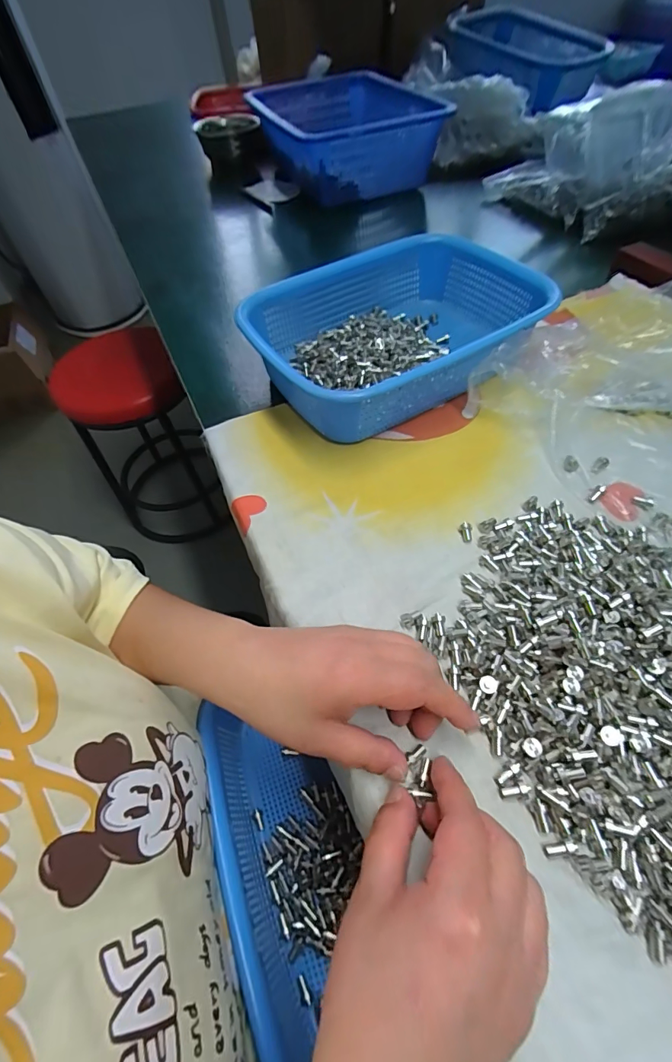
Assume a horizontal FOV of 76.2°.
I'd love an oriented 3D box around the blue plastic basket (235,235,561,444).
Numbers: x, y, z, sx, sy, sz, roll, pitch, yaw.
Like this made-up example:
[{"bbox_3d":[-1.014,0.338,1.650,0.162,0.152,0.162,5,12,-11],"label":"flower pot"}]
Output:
[{"bbox_3d":[0.063,-0.203,0.436,0.285,0.070,0.206,-28,58,-14],"label":"blue plastic basket"}]

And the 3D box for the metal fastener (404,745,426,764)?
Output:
[{"bbox_3d":[0.047,0.130,0.251,0.014,0.004,0.006,-19,55,-29],"label":"metal fastener"}]

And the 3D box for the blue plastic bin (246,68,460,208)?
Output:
[{"bbox_3d":[0.021,-0.653,0.719,0.210,0.104,0.340,-20,57,-8],"label":"blue plastic bin"}]

